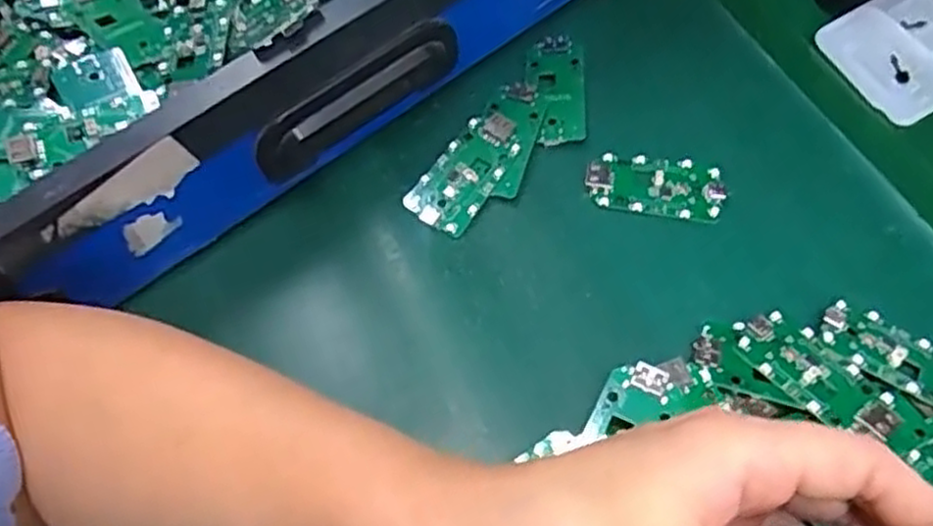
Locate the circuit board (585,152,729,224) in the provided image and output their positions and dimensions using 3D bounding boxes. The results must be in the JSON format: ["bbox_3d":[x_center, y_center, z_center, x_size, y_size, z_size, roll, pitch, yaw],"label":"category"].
[{"bbox_3d":[0.089,-0.035,0.351,0.063,0.005,0.031,7,63,2],"label":"circuit board"}]

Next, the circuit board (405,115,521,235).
[{"bbox_3d":[0.001,-0.044,0.352,0.031,0.008,0.065,35,67,15],"label":"circuit board"}]

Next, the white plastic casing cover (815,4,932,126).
[{"bbox_3d":[0.219,-0.106,0.387,0.044,0.006,0.071,-23,66,-13],"label":"white plastic casing cover"}]

